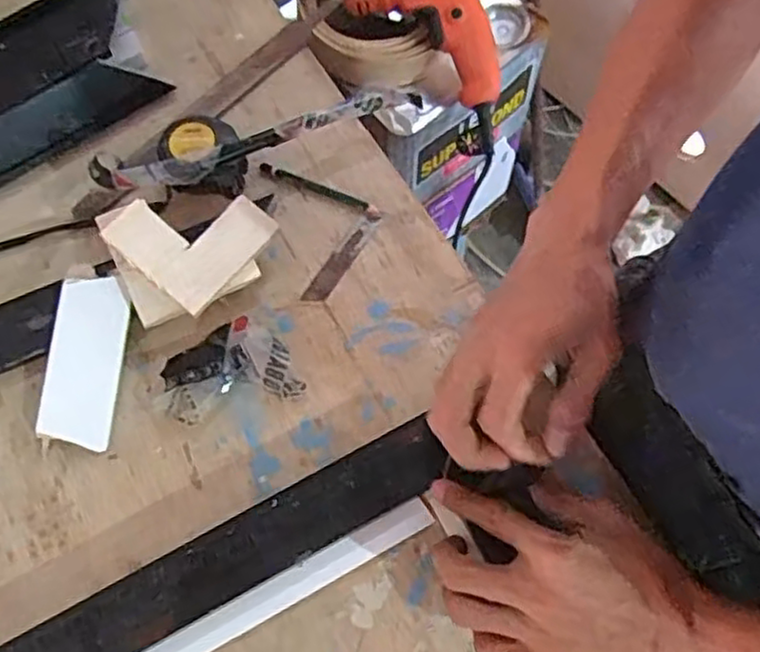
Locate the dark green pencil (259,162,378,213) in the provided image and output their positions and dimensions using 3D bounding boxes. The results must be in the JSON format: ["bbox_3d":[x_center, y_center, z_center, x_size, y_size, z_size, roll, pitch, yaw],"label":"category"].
[{"bbox_3d":[-0.049,-0.110,0.568,0.100,0.007,0.008,22,70,10],"label":"dark green pencil"}]

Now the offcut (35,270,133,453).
[{"bbox_3d":[-0.209,0.024,0.507,0.048,0.004,0.118,7,77,-8],"label":"offcut"}]

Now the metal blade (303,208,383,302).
[{"bbox_3d":[-0.029,-0.055,0.552,0.016,0.004,0.091,30,74,11],"label":"metal blade"}]

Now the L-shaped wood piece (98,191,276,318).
[{"bbox_3d":[-0.138,-0.070,0.520,0.093,0.006,0.090,40,79,6],"label":"L-shaped wood piece"}]

